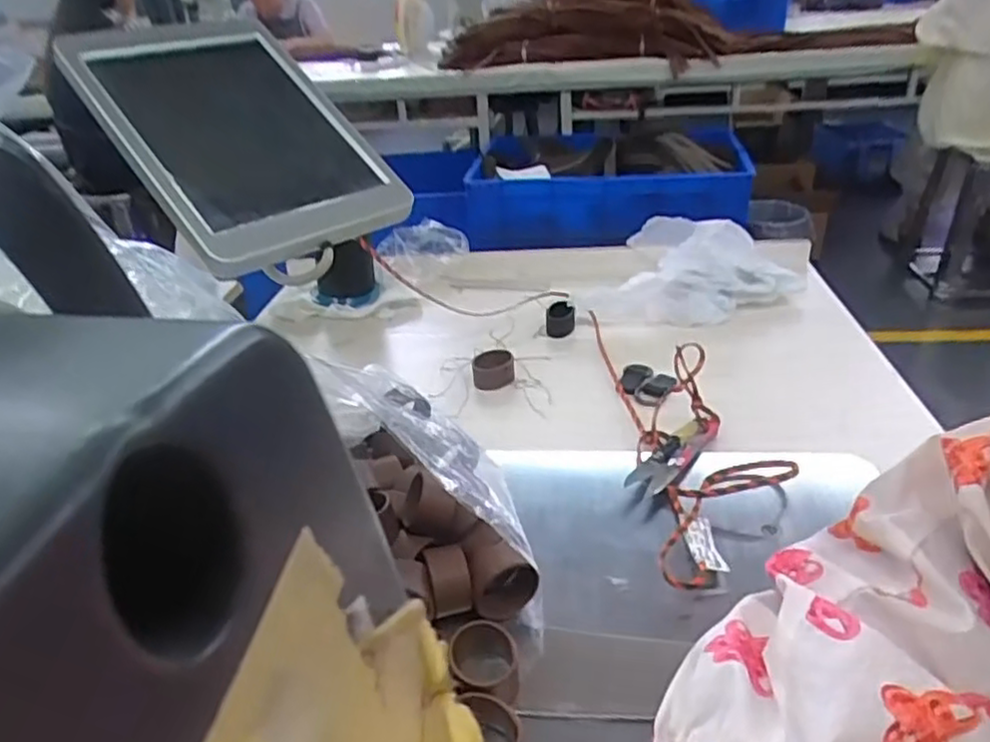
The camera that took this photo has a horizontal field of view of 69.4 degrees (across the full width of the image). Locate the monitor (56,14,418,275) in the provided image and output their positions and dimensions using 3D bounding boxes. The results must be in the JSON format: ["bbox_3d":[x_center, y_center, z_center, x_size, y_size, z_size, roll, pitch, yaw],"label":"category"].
[{"bbox_3d":[-0.170,-0.155,0.465,0.142,0.026,0.201,-29,72,-37],"label":"monitor"}]

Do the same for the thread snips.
[{"bbox_3d":[0.117,0.050,0.453,0.027,0.011,0.090,20,37,36],"label":"thread snips"}]

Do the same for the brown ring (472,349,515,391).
[{"bbox_3d":[-0.002,-0.001,0.555,0.031,0.021,0.028,-6,29,-5],"label":"brown ring"}]

